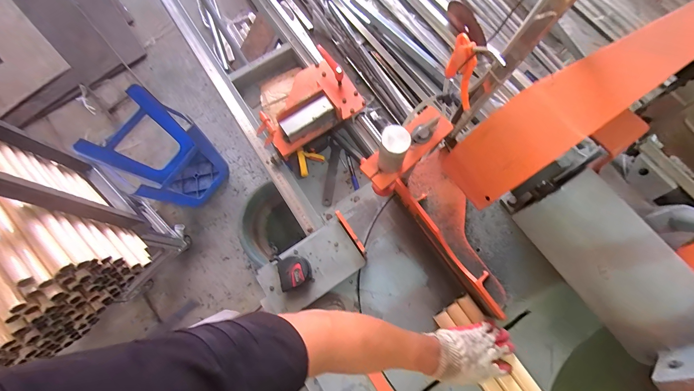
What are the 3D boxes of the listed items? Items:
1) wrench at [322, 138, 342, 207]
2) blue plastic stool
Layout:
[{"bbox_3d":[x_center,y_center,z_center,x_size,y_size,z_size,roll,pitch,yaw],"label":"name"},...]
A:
[{"bbox_3d":[-0.039,-0.064,0.813,0.040,0.010,0.192,5,74,4],"label":"wrench"},{"bbox_3d":[-0.774,-0.159,1.303,0.338,0.428,0.327,32,77,11],"label":"blue plastic stool"}]

